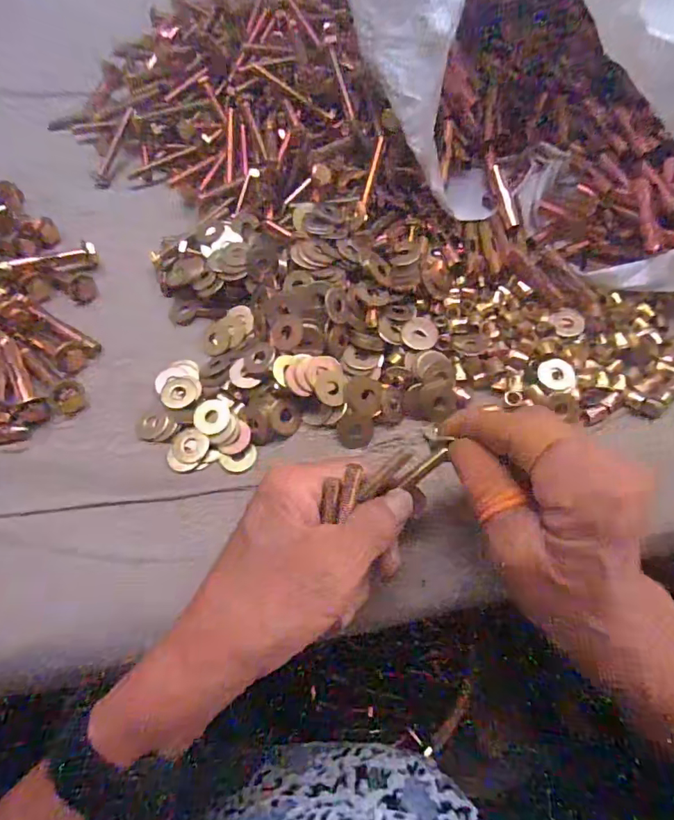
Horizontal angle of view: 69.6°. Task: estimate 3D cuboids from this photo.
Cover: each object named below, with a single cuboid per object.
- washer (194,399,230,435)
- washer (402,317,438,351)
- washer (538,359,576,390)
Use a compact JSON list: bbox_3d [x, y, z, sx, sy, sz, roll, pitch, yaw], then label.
[{"bbox_3d":[-0.073,0.004,0.285,0.021,0.004,0.020,-13,65,-3],"label":"washer"},{"bbox_3d":[0.051,-0.047,0.296,0.022,0.004,0.021,1,74,-4],"label":"washer"},{"bbox_3d":[0.131,-0.022,0.287,0.021,0.004,0.020,5,65,5],"label":"washer"}]

